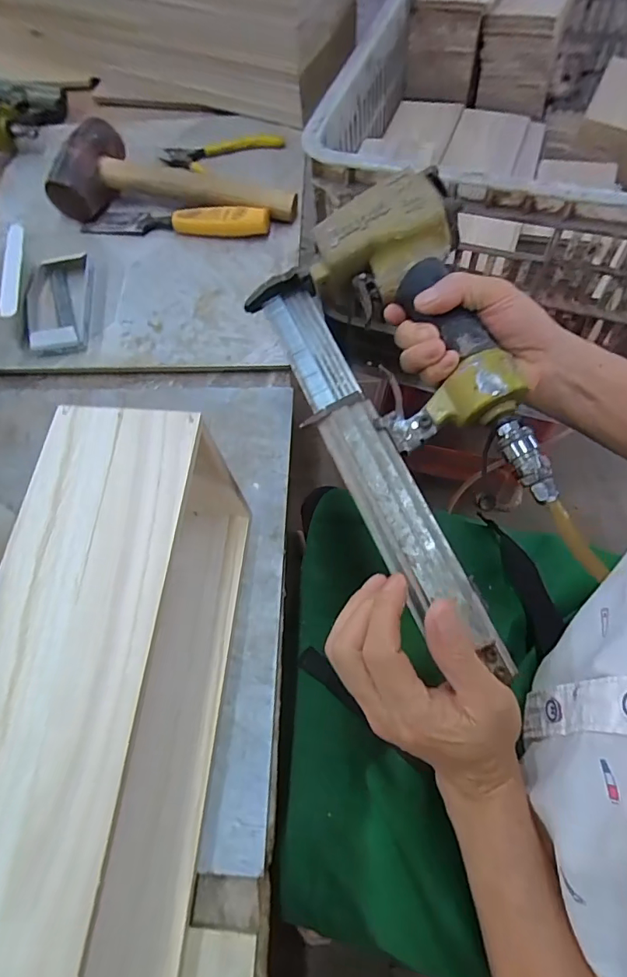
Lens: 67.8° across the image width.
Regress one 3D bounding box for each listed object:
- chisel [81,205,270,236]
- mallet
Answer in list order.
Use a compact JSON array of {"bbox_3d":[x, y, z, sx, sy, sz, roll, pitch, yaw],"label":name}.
[{"bbox_3d":[-0.164,-0.316,0.545,0.226,0.034,0.031,7,66,6],"label":"chisel"},{"bbox_3d":[-0.160,-0.365,0.548,0.286,0.062,0.100,5,66,5],"label":"mallet"}]

